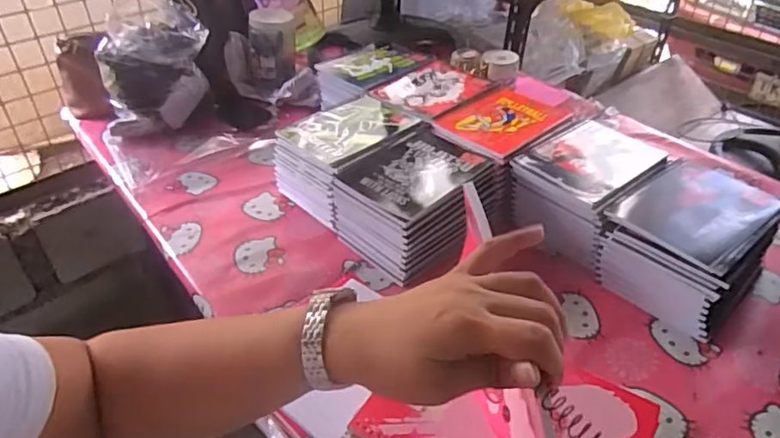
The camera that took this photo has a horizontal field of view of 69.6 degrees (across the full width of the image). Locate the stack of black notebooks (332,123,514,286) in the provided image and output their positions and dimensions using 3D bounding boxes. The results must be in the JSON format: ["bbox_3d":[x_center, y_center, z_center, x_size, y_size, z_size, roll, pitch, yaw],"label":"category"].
[{"bbox_3d":[0.044,-0.041,0.858,0.186,0.096,0.214,31,49,34],"label":"stack of black notebooks"}]

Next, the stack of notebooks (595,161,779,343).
[{"bbox_3d":[0.409,0.037,0.785,0.185,0.121,0.184,-30,46,-31],"label":"stack of notebooks"}]

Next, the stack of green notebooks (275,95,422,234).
[{"bbox_3d":[-0.066,-0.106,0.956,0.209,0.113,0.157,-32,47,-32],"label":"stack of green notebooks"}]

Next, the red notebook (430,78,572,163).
[{"bbox_3d":[0.192,-0.176,0.954,0.156,0.007,0.219,31,48,34],"label":"red notebook"}]

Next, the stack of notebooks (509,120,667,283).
[{"bbox_3d":[0.313,-0.045,0.882,0.201,0.127,0.194,-29,46,-30],"label":"stack of notebooks"}]

